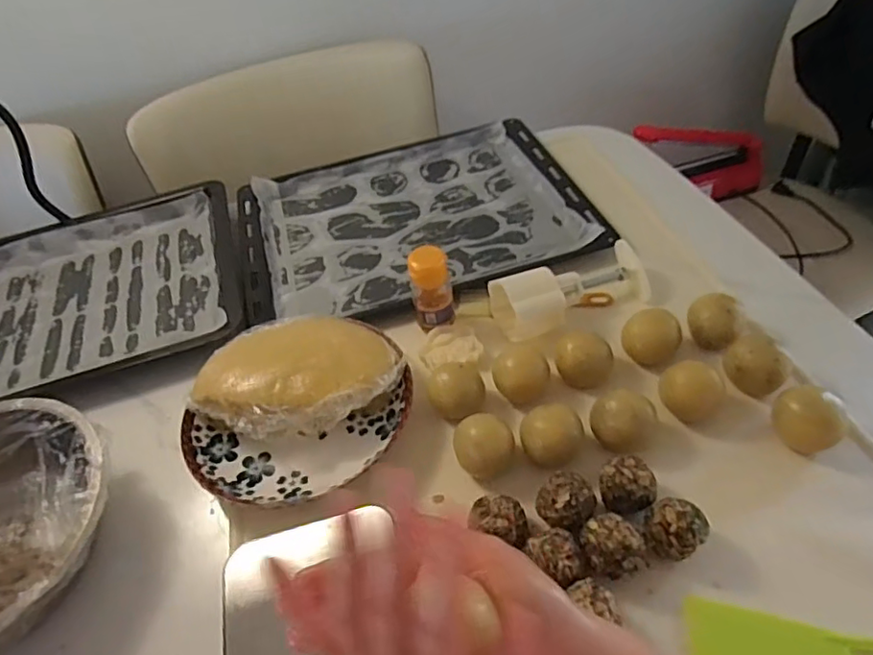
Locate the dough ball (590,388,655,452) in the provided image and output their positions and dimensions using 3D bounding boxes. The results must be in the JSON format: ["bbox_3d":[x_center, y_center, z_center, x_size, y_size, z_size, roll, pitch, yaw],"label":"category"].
[{"bbox_3d":[0.147,0.075,0.467,0.047,0.042,0.041,19,51,25],"label":"dough ball"}]

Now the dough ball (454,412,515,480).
[{"bbox_3d":[0.038,0.097,0.461,0.044,0.040,0.044,-4,45,5],"label":"dough ball"}]

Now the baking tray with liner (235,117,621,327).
[{"bbox_3d":[-0.032,-0.139,0.712,0.396,0.026,0.296,-13,46,-5],"label":"baking tray with liner"}]

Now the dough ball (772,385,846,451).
[{"bbox_3d":[0.285,0.070,0.451,0.046,0.045,0.042,-4,45,5],"label":"dough ball"}]

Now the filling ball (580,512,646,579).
[{"bbox_3d":[0.117,0.149,0.395,0.035,0.039,0.039,-35,50,-24],"label":"filling ball"}]

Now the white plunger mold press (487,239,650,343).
[{"bbox_3d":[0.131,-0.041,0.561,0.153,0.051,0.070,-20,46,-11],"label":"white plunger mold press"}]

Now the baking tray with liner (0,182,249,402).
[{"bbox_3d":[-0.416,-0.034,0.668,0.380,0.036,0.287,-18,46,-9],"label":"baking tray with liner"}]

